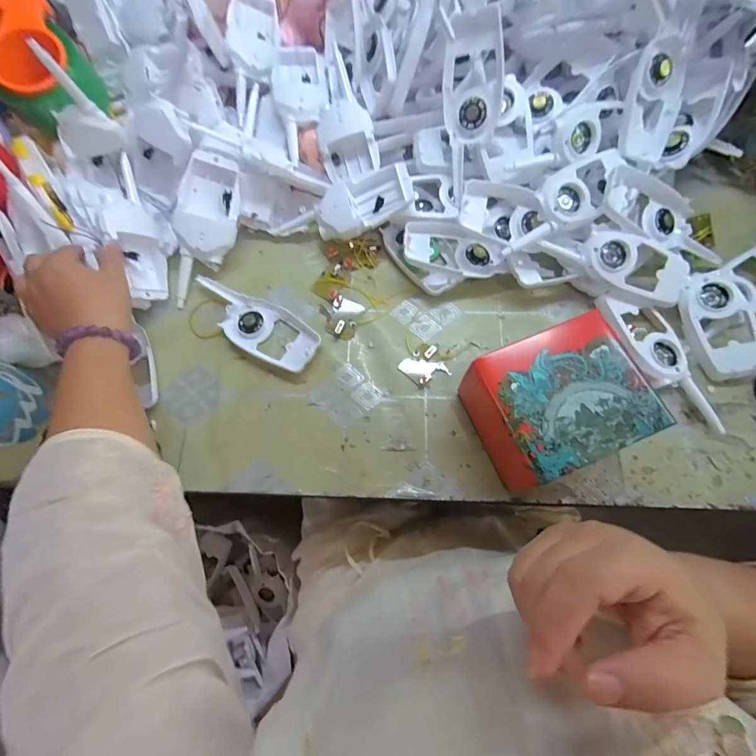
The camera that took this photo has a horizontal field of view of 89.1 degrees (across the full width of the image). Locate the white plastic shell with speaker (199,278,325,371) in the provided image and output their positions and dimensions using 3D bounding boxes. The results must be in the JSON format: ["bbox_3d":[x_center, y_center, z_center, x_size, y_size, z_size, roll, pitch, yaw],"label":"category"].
[{"bbox_3d":[-0.137,-0.061,0.422,0.158,0.018,0.062,36,77,12],"label":"white plastic shell with speaker"}]

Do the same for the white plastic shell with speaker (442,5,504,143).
[{"bbox_3d":[0.102,-0.306,0.400,0.060,0.047,0.110,7,115,22],"label":"white plastic shell with speaker"}]

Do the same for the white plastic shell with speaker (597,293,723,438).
[{"bbox_3d":[0.280,-0.019,0.382,0.062,0.020,0.156,-17,72,-3],"label":"white plastic shell with speaker"}]

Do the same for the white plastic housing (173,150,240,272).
[{"bbox_3d":[-0.186,-0.185,0.422,0.060,0.025,0.109,14,90,-17],"label":"white plastic housing"}]

